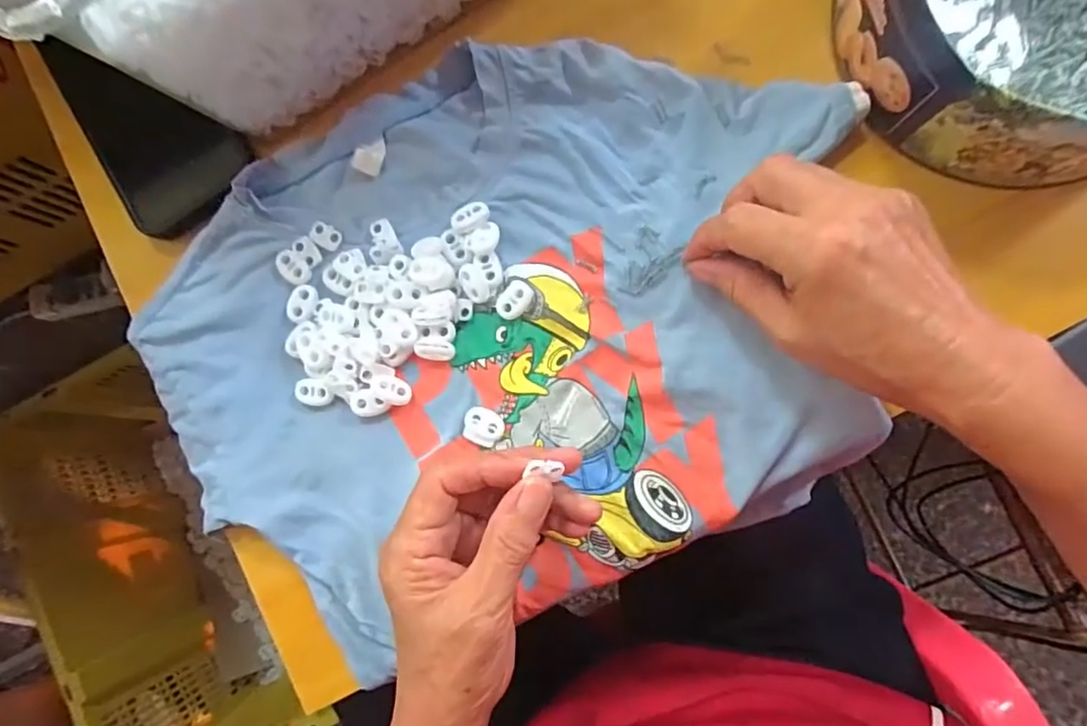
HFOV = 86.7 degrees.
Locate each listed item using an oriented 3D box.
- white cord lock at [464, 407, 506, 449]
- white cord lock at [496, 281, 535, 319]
[{"bbox_3d":[-0.033,0.035,0.318,0.022,0.006,0.019,23,88,7],"label":"white cord lock"},{"bbox_3d":[-0.016,-0.035,0.320,0.016,0.005,0.022,36,89,7],"label":"white cord lock"}]

